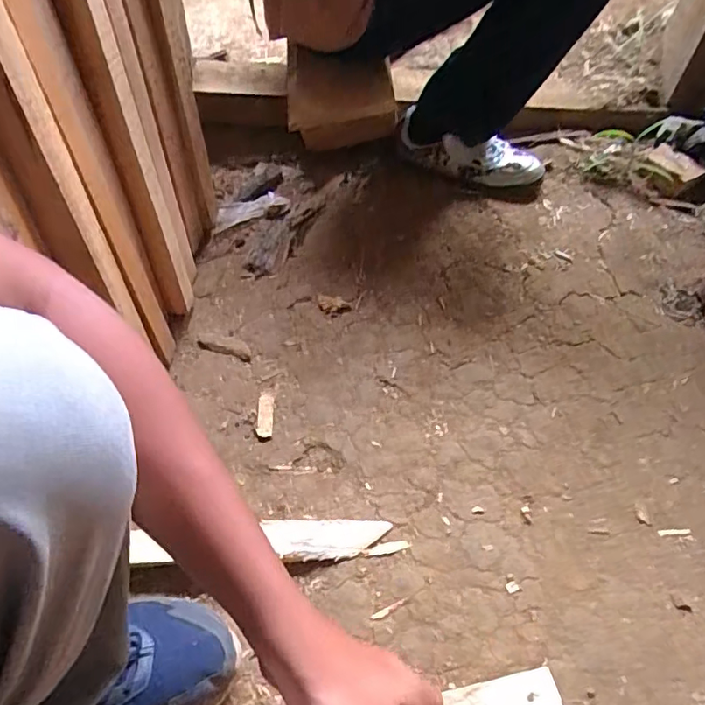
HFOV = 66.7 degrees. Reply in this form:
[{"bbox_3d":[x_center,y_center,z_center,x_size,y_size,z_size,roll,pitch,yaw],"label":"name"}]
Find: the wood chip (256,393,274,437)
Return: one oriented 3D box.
[{"bbox_3d":[-0.112,0.079,0.688,0.019,0.007,0.064,-2,55,-3],"label":"wood chip"}]

